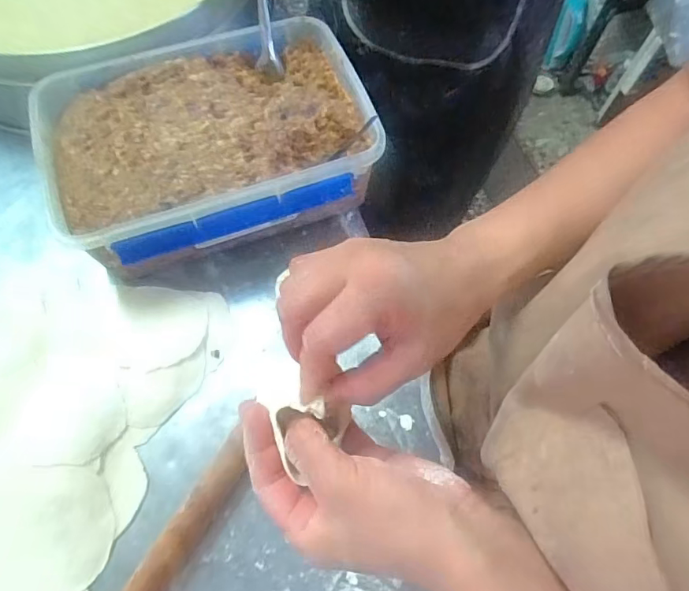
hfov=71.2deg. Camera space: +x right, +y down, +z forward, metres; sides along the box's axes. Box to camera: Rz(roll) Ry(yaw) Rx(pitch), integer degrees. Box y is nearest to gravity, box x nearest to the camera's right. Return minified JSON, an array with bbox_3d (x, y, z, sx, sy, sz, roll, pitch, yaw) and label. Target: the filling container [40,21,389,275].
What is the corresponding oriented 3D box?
[{"bbox_3d":[-0.154,-0.177,0.590,0.356,0.119,0.256,-20,67,-10],"label":"filling container"}]

